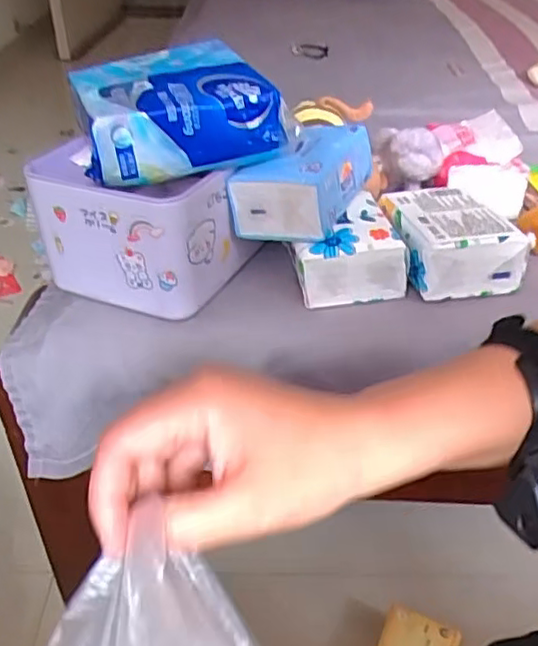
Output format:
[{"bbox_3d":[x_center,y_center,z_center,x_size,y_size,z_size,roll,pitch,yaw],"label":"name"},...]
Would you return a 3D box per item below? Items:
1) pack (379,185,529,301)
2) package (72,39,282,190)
[{"bbox_3d":[0.168,-0.080,0.621,0.103,0.063,0.127,-5,39,-7],"label":"pack"},{"bbox_3d":[-0.083,-0.183,0.558,0.155,0.067,0.122,-13,40,-17],"label":"package"}]

